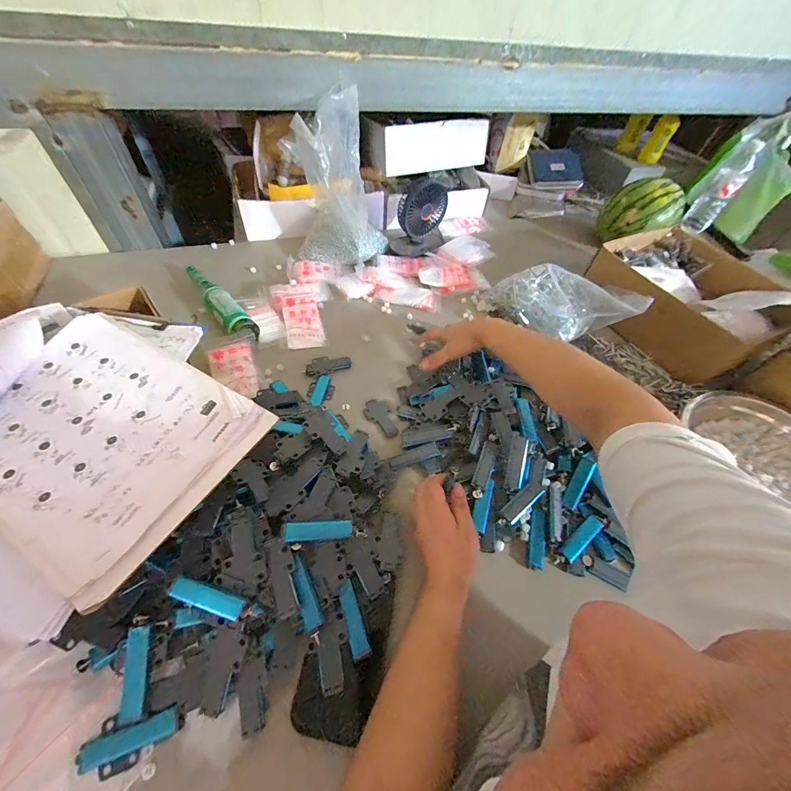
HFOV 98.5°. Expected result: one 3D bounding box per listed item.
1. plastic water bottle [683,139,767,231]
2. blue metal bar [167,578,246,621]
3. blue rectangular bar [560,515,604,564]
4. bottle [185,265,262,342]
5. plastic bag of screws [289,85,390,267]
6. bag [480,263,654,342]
[{"bbox_3d":[0.928,-0.589,0.967,0.076,0.208,0.086,36,59,19],"label":"plastic water bottle"},{"bbox_3d":[-0.189,0.204,0.342,0.072,0.009,0.020,23,54,-3],"label":"blue metal bar"},{"bbox_3d":[0.247,0.187,0.448,0.073,0.013,0.019,-31,62,-25],"label":"blue rectangular bar"},{"bbox_3d":[-0.335,-0.179,0.648,0.052,0.052,0.242,-34,63,-25],"label":"bottle"},{"bbox_3d":[-0.111,-0.424,0.694,0.178,0.263,0.139,9,54,3],"label":"plastic bag of screws"},{"bbox_3d":[0.319,-0.180,0.667,0.262,0.083,0.130,15,54,7],"label":"bag"}]

